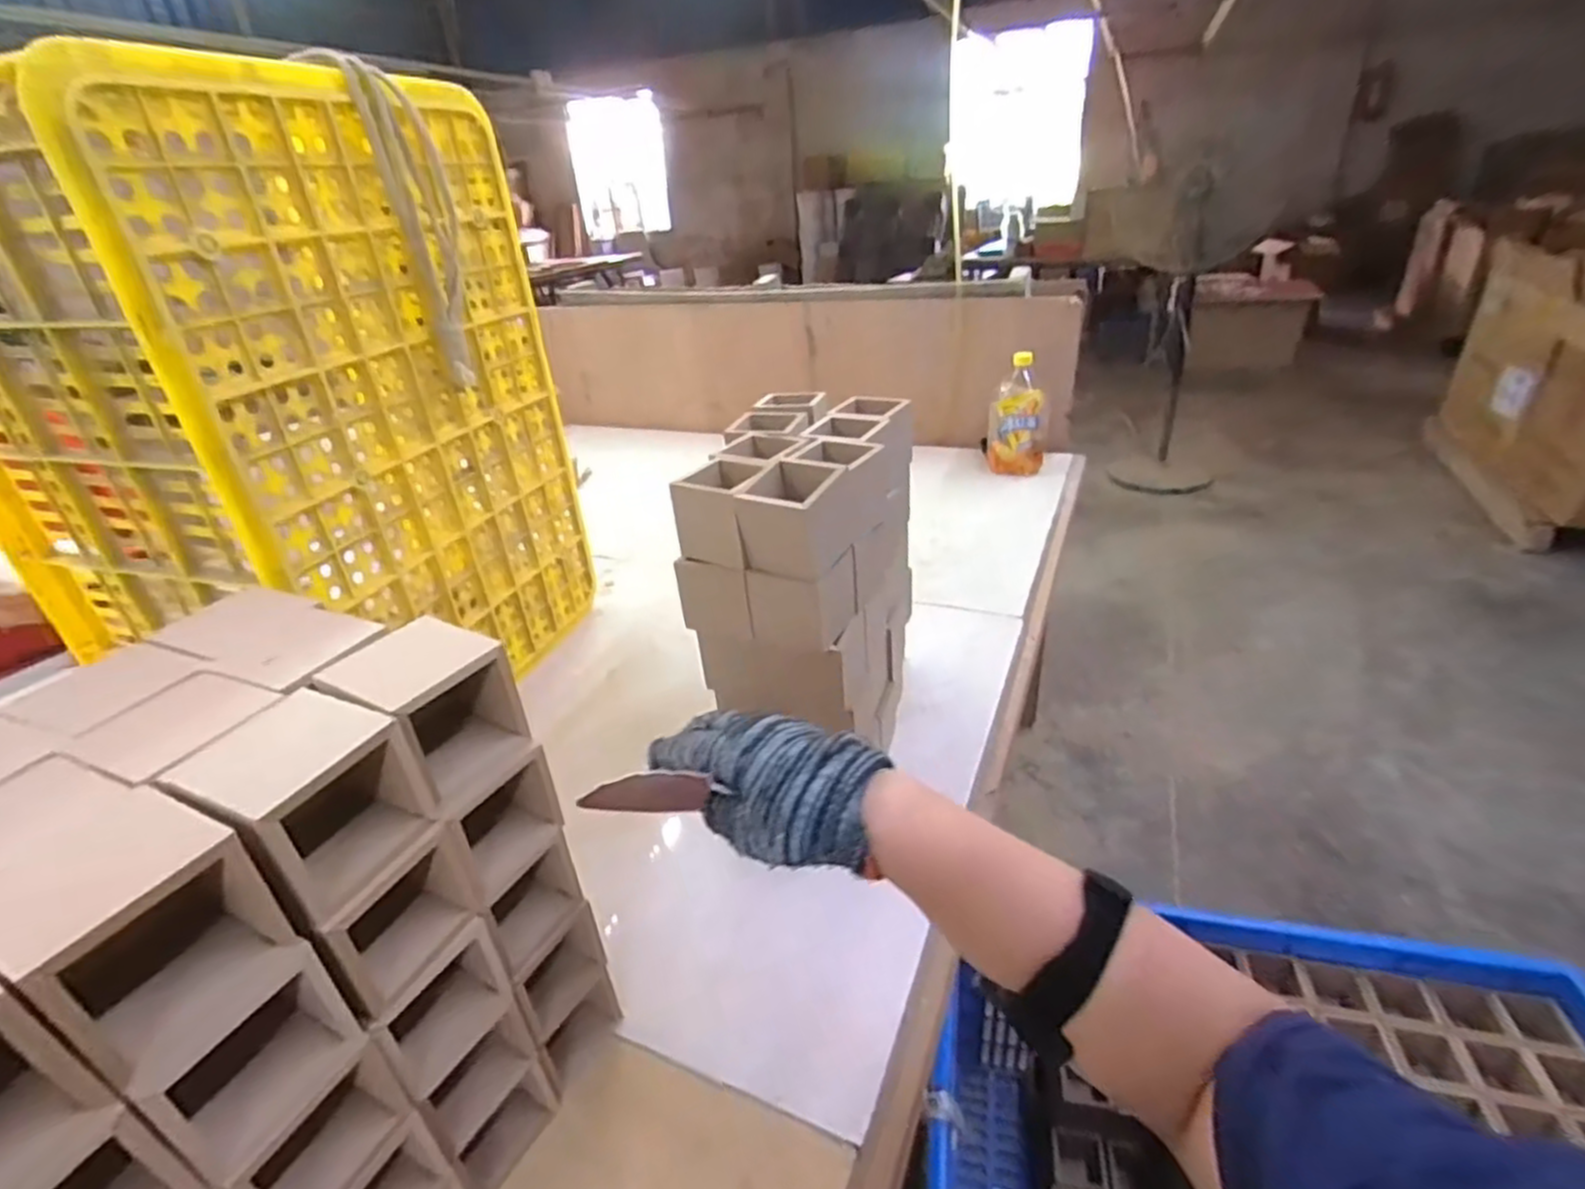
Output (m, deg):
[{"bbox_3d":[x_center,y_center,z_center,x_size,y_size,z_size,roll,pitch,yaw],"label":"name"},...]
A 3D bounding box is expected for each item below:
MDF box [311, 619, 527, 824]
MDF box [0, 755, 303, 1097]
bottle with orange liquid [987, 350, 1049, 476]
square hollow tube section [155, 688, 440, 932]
[{"bbox_3d":[-0.177,0.056,0.355,0.065,0.067,0.065,12,34,27],"label":"MDF box"},{"bbox_3d":[-0.258,0.113,0.264,0.129,0.061,0.060,10,33,23],"label":"MDF box"},{"bbox_3d":[0.398,-0.311,1.259,0.098,0.195,0.087,6,32,19],"label":"bottle with orange liquid"},{"bbox_3d":[-0.205,0.088,0.304,0.061,0.060,0.062,9,32,22],"label":"square hollow tube section"}]

